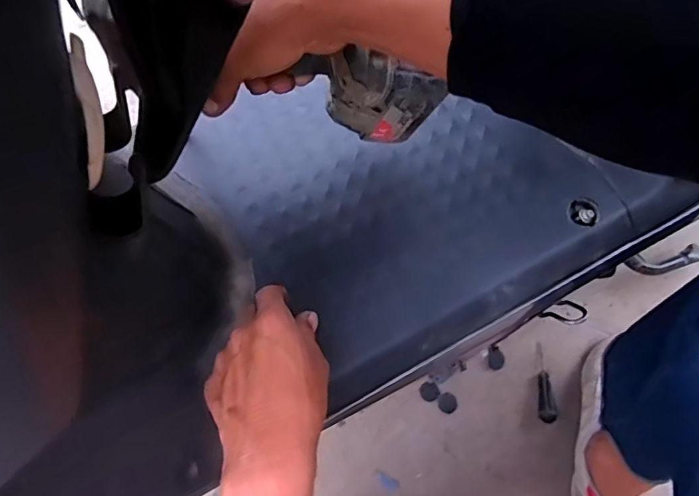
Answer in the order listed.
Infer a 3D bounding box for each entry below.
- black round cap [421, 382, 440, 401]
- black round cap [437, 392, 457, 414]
[{"bbox_3d":[0.128,0.228,0.794,0.031,0.004,0.030,1,66,-2],"label":"black round cap"},{"bbox_3d":[0.156,0.244,0.789,0.031,0.004,0.030,1,66,-2],"label":"black round cap"}]

